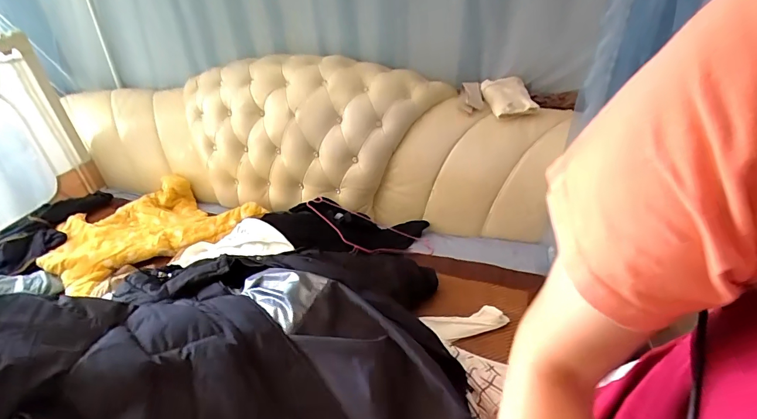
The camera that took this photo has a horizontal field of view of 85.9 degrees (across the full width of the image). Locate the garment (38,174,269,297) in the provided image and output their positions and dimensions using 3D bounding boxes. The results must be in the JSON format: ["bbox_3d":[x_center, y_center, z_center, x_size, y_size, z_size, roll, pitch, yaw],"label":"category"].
[{"bbox_3d":[-0.717,0.048,1.314,0.601,0.087,0.424,-23,37,-28],"label":"garment"}]

